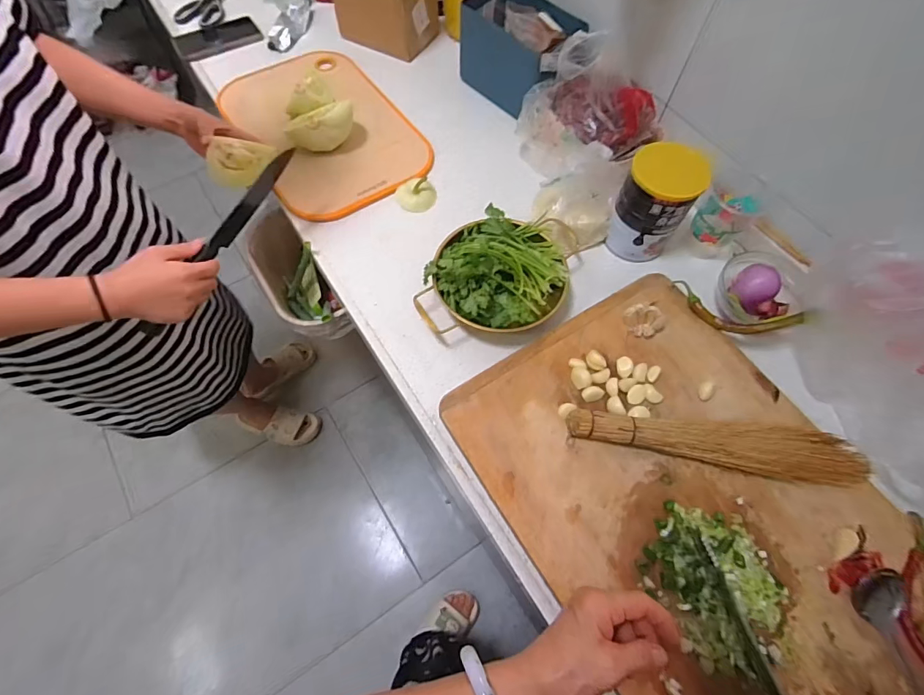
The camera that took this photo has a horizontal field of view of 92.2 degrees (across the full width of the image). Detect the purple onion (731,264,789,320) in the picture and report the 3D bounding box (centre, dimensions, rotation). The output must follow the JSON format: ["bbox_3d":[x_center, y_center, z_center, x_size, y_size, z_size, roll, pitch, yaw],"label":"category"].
[{"bbox_3d":[0.423,-0.075,0.632,0.060,0.047,0.078,-35,70,-16],"label":"purple onion"}]

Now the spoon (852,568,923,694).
[{"bbox_3d":[0.463,0.339,0.449,0.051,0.018,0.198,-7,65,-4],"label":"spoon"}]

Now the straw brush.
[{"bbox_3d":[0.304,0.120,0.533,0.352,0.038,0.058,5,64,1],"label":"straw brush"}]

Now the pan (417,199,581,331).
[{"bbox_3d":[0.053,-0.108,0.638,0.194,0.070,0.194,11,65,4],"label":"pan"}]

